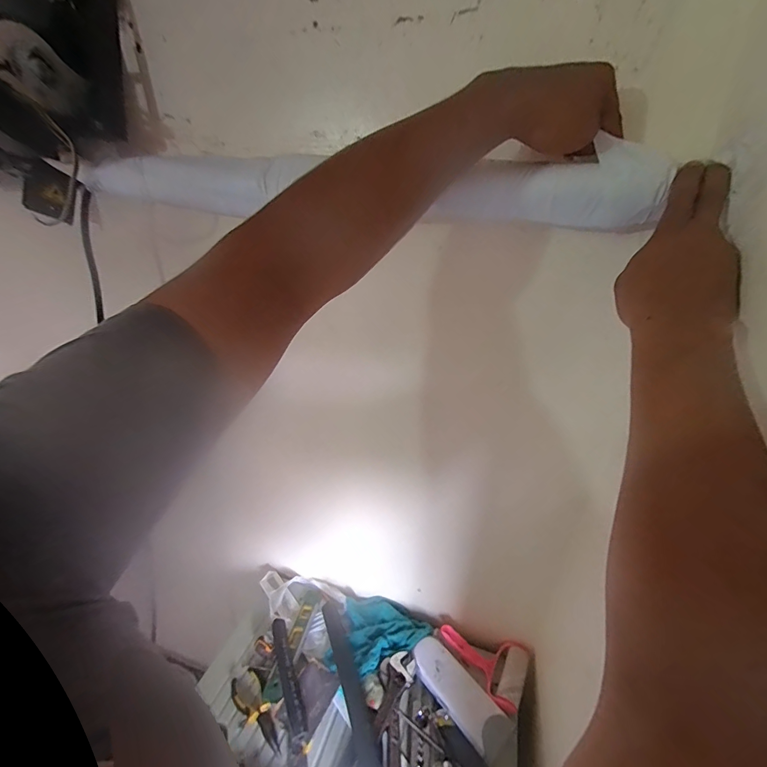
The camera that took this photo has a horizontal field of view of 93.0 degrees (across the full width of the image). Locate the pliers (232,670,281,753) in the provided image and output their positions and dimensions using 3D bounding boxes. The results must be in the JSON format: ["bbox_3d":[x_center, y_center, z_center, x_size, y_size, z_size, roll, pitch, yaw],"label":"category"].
[{"bbox_3d":[-0.232,0.594,0.663,0.051,0.026,0.152,-21,34,-37],"label":"pliers"}]

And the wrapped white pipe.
[{"bbox_3d":[-0.043,-0.229,0.422,0.651,0.071,0.068,8,27,13],"label":"wrapped white pipe"}]

